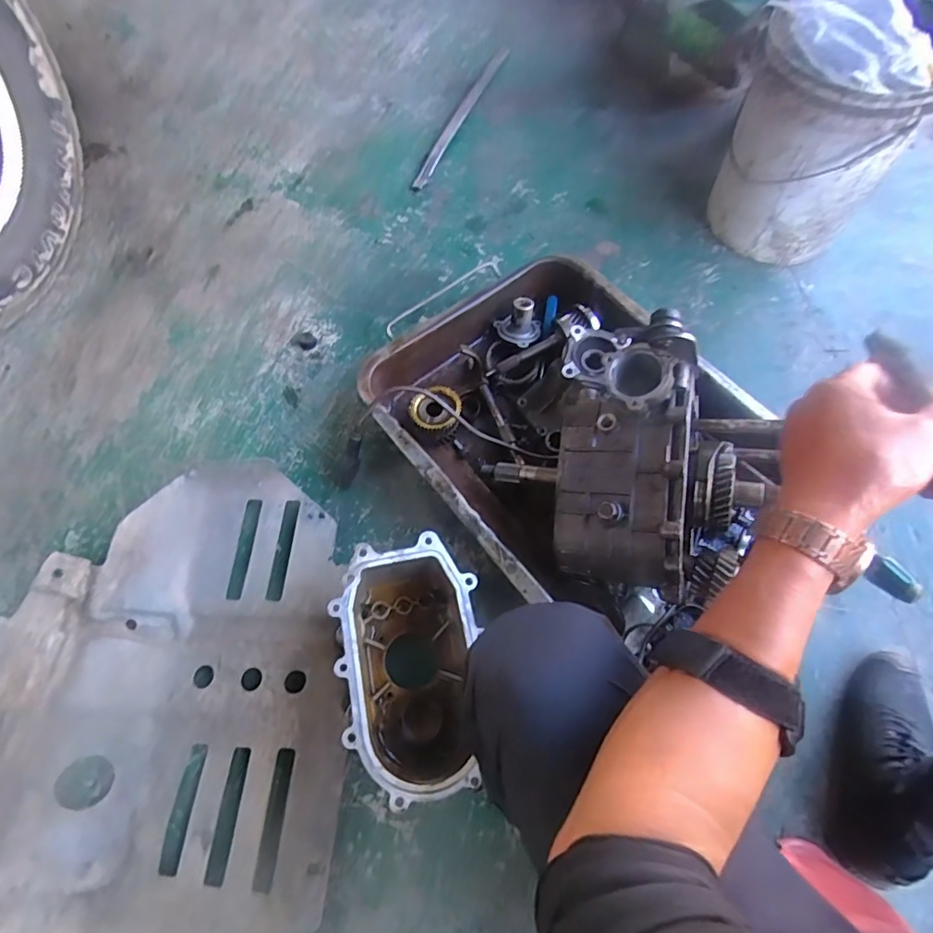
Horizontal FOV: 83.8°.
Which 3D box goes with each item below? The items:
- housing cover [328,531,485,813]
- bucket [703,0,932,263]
[{"bbox_3d":[-0.060,0.235,0.632,0.165,0.125,0.270,-11,66,-6],"label":"housing cover"},{"bbox_3d":[0.623,-0.602,0.947,0.287,0.369,0.294,17,66,6],"label":"bucket"}]

